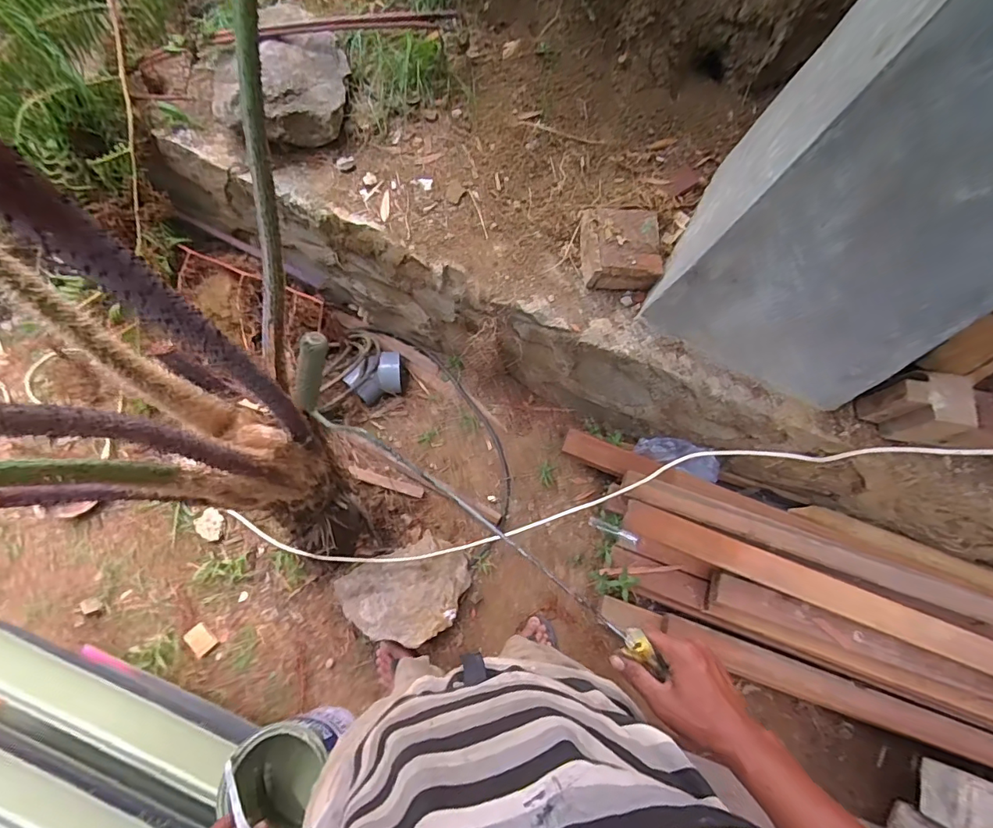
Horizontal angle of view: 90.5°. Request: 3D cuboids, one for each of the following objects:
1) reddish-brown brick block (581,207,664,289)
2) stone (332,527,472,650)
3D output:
[{"bbox_3d":[0.278,-0.373,1.089,0.167,0.058,0.181,-1,72,-6],"label":"reddish-brown brick block"},{"bbox_3d":[-0.217,0.446,1.229,0.310,0.079,0.235,-29,77,-14],"label":"stone"}]

